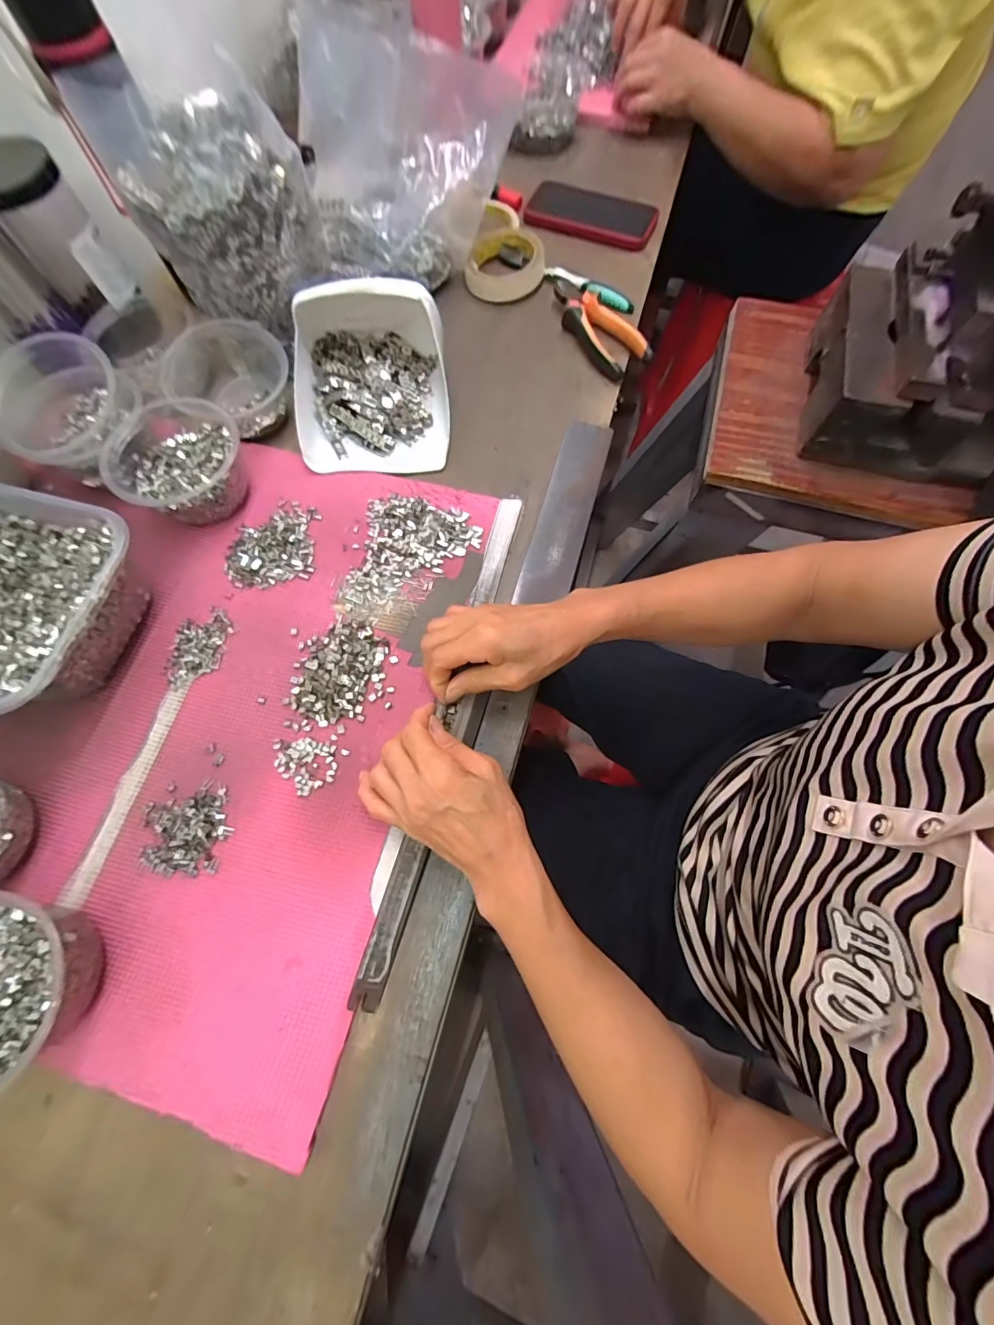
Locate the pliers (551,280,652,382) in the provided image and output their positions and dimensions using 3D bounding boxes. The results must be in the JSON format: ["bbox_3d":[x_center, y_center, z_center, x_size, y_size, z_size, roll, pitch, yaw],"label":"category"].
[{"bbox_3d":[0.110,-0.387,0.532,0.056,0.029,0.155,-32,74,-9],"label":"pliers"}]

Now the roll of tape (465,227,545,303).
[{"bbox_3d":[0.011,-0.492,0.566,0.092,0.030,0.092,0,70,1],"label":"roll of tape"}]

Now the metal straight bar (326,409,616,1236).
[{"bbox_3d":[0.003,0.052,0.391,0.046,0.007,0.658,16,72,6],"label":"metal straight bar"}]

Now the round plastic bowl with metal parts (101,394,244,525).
[{"bbox_3d":[-0.294,-0.186,0.435,0.113,0.063,0.112,0,71,1],"label":"round plastic bowl with metal parts"}]

